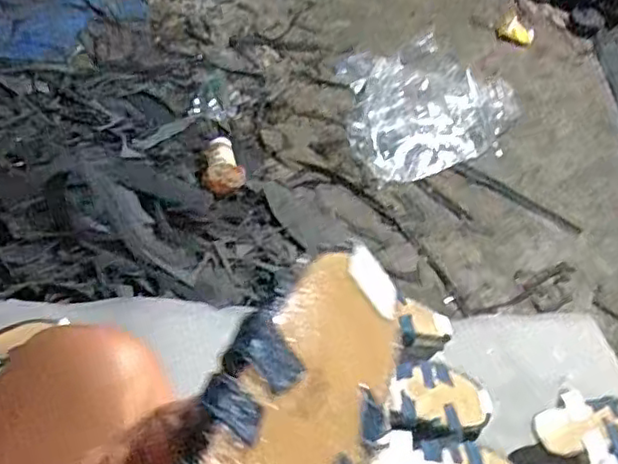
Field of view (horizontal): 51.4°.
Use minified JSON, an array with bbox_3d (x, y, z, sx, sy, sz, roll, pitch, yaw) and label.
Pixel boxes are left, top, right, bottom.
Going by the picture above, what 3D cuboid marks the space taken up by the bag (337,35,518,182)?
[{"bbox_3d":[0.289,-0.293,1.401,0.408,0.104,0.462,5,43,-9],"label":"bag"}]

